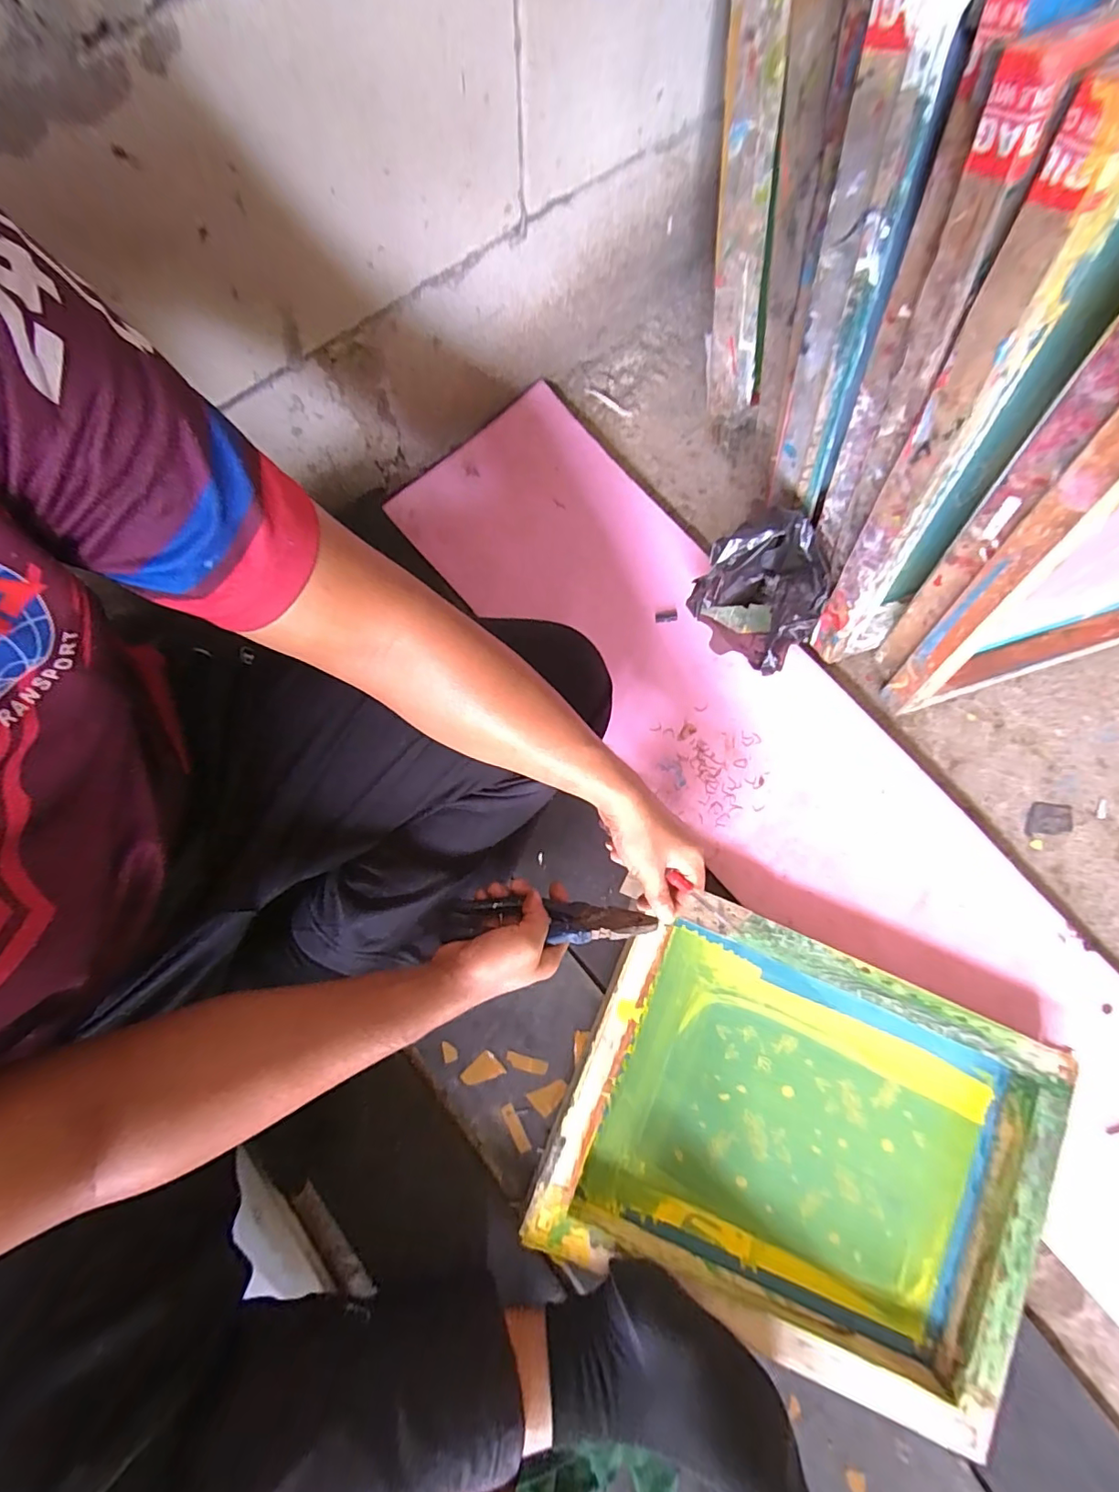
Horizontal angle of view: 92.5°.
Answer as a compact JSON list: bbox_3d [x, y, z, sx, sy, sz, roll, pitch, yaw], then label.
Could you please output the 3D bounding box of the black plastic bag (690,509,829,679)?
[{"bbox_3d":[0.232,-0.163,0.591,0.129,0.152,0.132,-34,81,-7],"label":"black plastic bag"}]

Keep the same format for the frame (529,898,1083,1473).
[{"bbox_3d":[0.243,0.393,0.547,0.453,0.049,0.358,23,79,4],"label":"frame"}]

